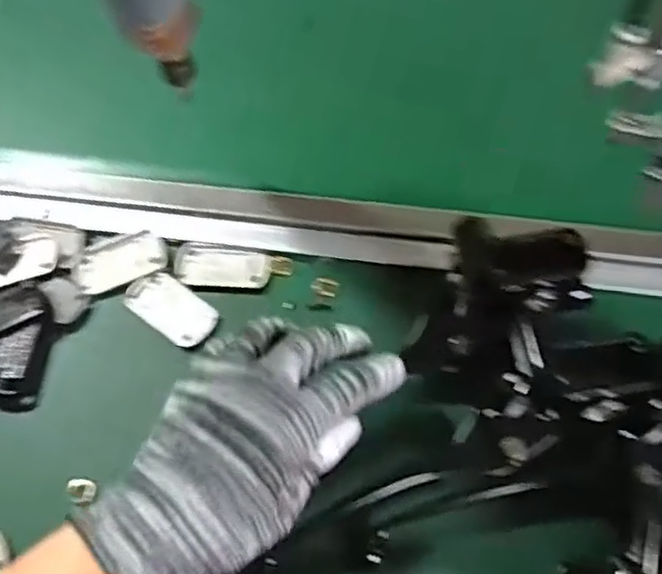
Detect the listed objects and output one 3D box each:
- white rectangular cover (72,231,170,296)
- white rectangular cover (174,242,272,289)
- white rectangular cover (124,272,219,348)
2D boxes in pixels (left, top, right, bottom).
[{"bbox_3d":[-0.127,-0.015,0.407,0.054,0.007,0.028,-16,68,-6],"label":"white rectangular cover"},{"bbox_3d":[-0.065,-0.012,0.410,0.056,0.005,0.027,7,68,3],"label":"white rectangular cover"},{"bbox_3d":[-0.095,0.012,0.397,0.052,0.006,0.029,35,72,14],"label":"white rectangular cover"}]

